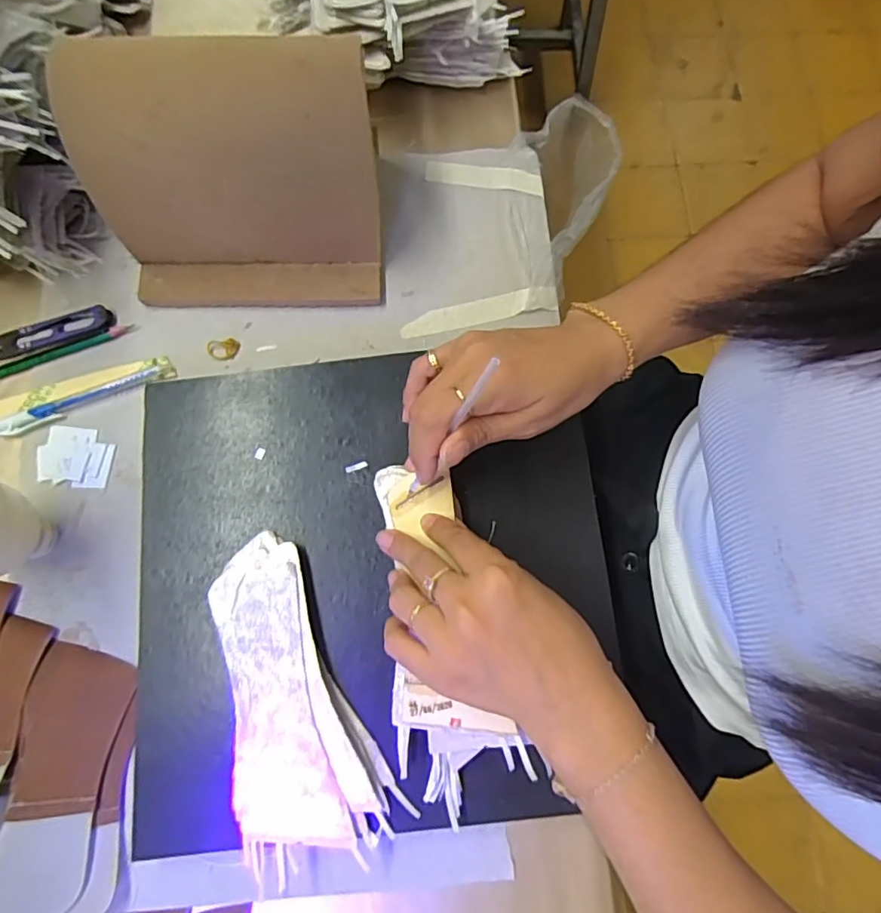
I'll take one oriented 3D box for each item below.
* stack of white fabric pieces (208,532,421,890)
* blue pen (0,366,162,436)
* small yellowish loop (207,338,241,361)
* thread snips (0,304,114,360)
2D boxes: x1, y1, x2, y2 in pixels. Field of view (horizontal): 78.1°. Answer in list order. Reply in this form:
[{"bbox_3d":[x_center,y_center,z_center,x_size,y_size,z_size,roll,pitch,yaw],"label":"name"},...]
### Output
[{"bbox_3d":[-0.099,0.151,0.330,0.089,0.019,0.189,-27,79,-7],"label":"stack of white fabric pieces"},{"bbox_3d":[-0.269,-0.040,0.397,0.127,0.006,0.014,-23,78,-6],"label":"blue pen"},{"bbox_3d":[-0.165,-0.083,0.414,0.022,0.006,0.018,9,77,1],"label":"small yellowish loop"},{"bbox_3d":[-0.301,-0.093,0.410,0.101,0.008,0.026,-17,78,-5],"label":"thread snips"}]

